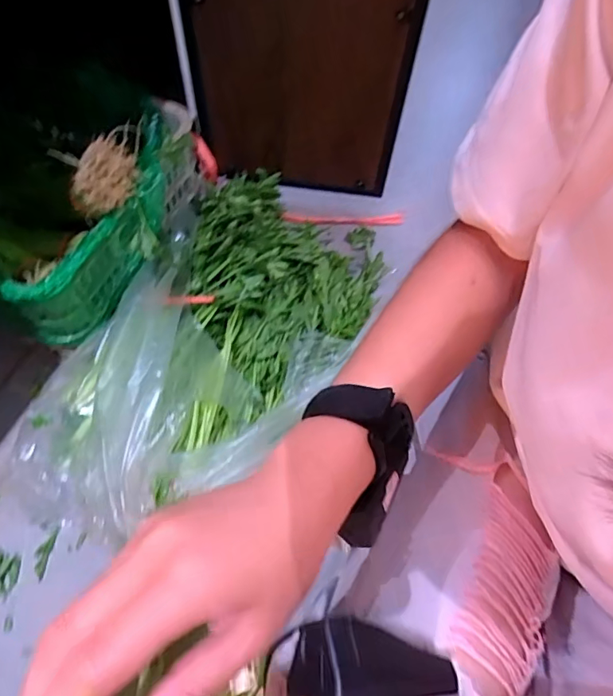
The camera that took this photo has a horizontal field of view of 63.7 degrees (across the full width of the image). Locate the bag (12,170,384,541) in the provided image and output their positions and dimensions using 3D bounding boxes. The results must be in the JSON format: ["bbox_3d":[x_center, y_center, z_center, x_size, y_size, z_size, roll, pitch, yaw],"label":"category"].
[{"bbox_3d":[-0.127,-0.033,0.783,0.361,0.196,0.666,24,63,9],"label":"bag"}]

